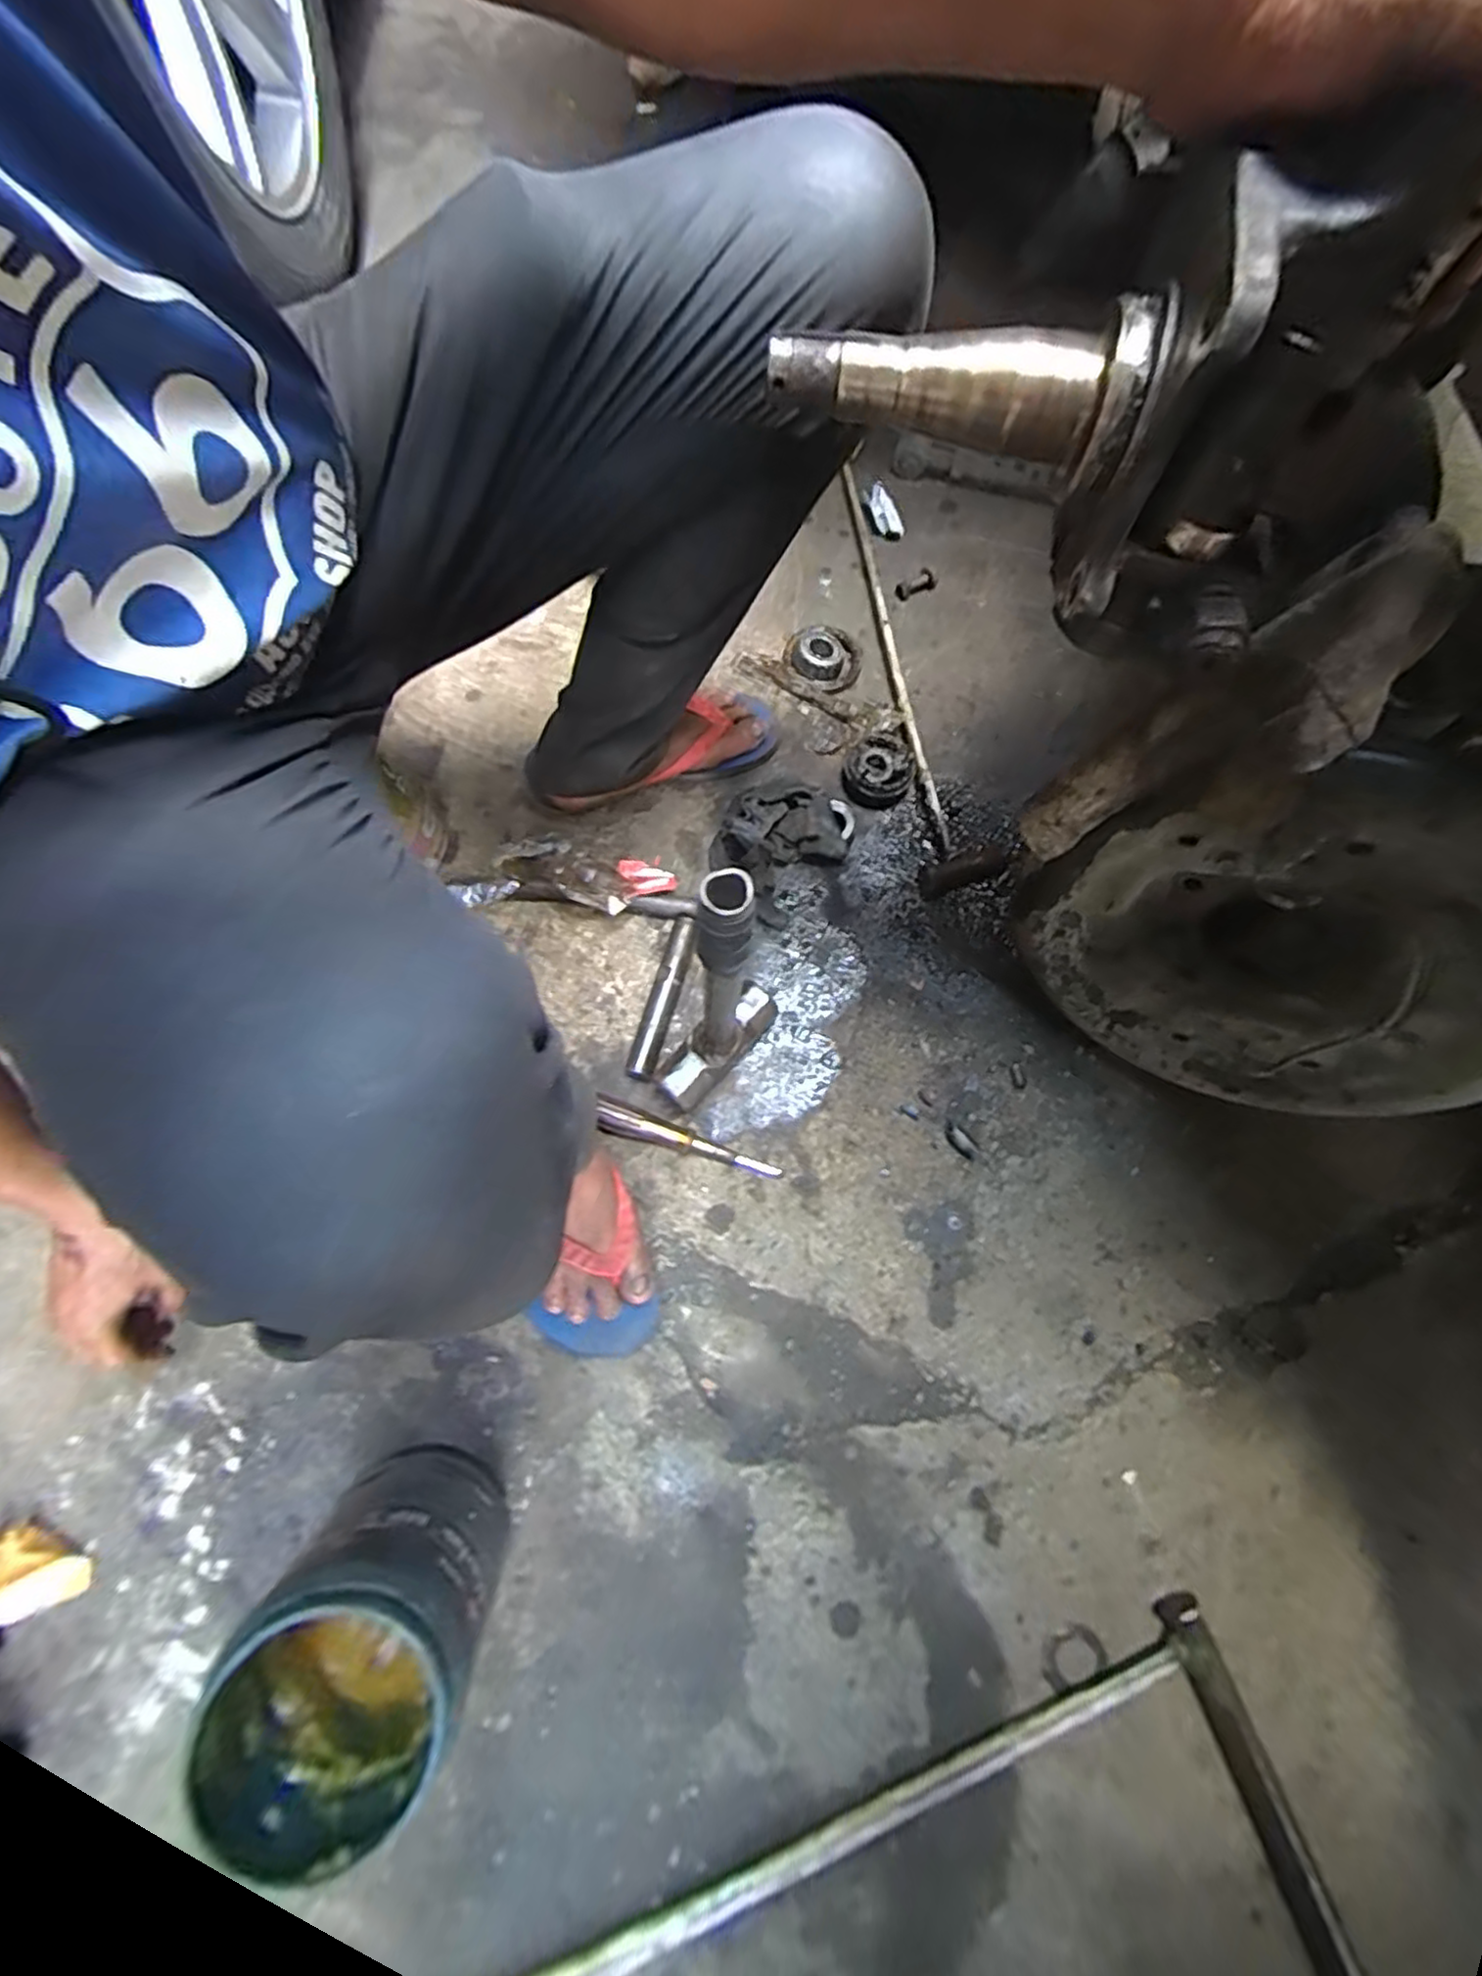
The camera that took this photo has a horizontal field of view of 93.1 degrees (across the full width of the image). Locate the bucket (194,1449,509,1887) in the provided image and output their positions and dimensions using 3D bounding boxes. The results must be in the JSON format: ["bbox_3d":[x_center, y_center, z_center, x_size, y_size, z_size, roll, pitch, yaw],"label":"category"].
[{"bbox_3d":[-0.243,0.434,0.469,0.144,0.210,0.156,0,73,0],"label":"bucket"}]

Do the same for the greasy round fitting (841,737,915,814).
[{"bbox_3d":[0.149,-0.229,0.753,0.070,0.036,0.068,0,73,0],"label":"greasy round fitting"}]

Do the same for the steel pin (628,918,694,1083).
[{"bbox_3d":[-0.074,0.009,0.678,0.026,0.031,0.160,15,73,5],"label":"steel pin"}]

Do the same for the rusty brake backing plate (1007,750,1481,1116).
[{"bbox_3d":[0.378,-0.032,0.505,0.301,0.300,0.100,33,75,9],"label":"rusty brake backing plate"}]

